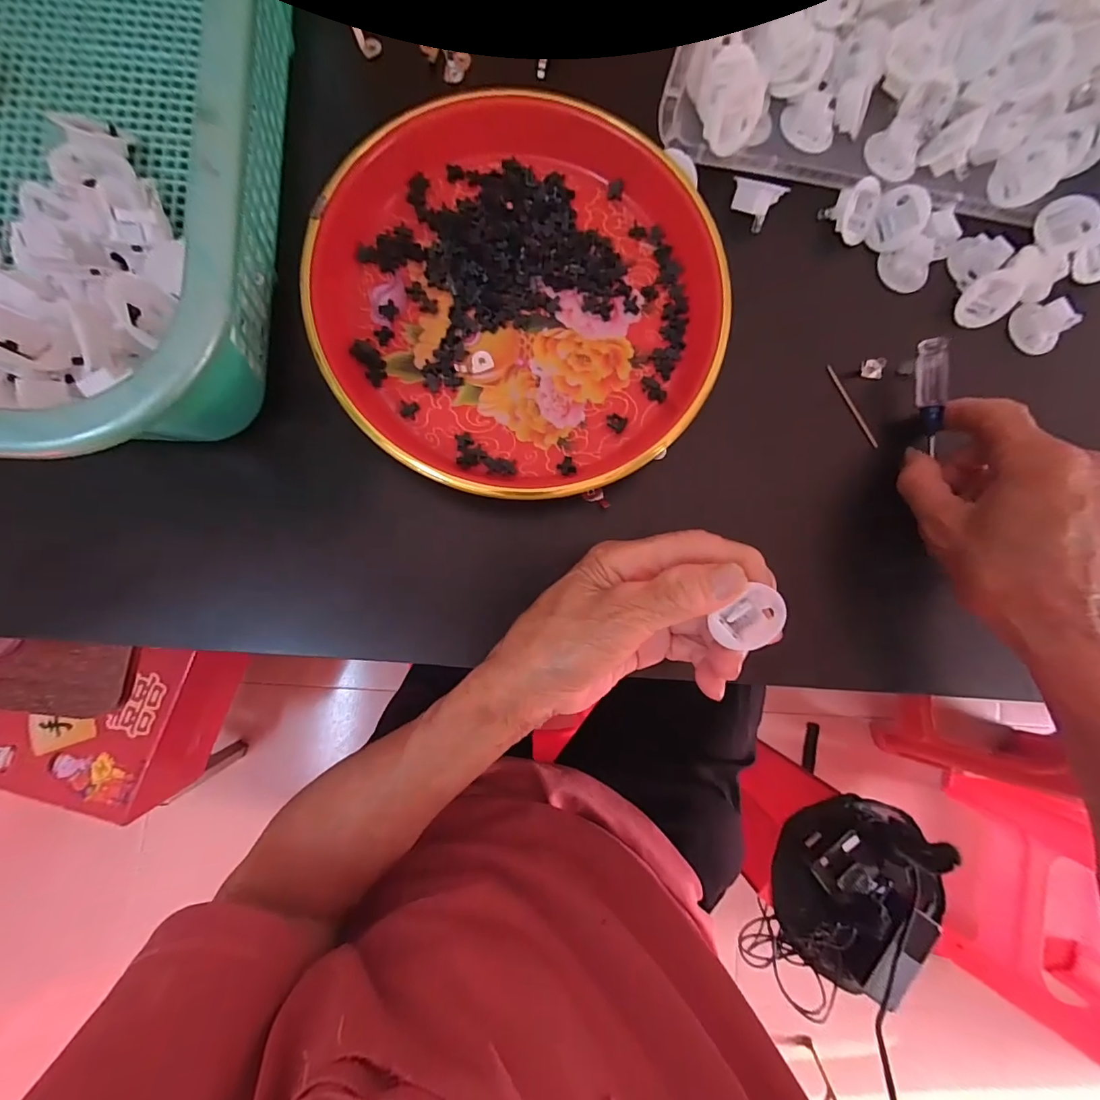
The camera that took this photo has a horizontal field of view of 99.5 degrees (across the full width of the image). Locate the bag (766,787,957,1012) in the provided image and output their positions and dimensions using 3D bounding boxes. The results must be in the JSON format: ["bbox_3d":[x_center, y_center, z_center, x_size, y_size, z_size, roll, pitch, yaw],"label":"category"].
[{"bbox_3d":[0.435,0.478,0.641,0.227,0.095,0.226,-21,88,-5],"label":"bag"}]

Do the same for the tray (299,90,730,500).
[{"bbox_3d":[-0.015,-0.139,0.256,0.210,0.027,0.209,0,86,-4],"label":"tray"}]

